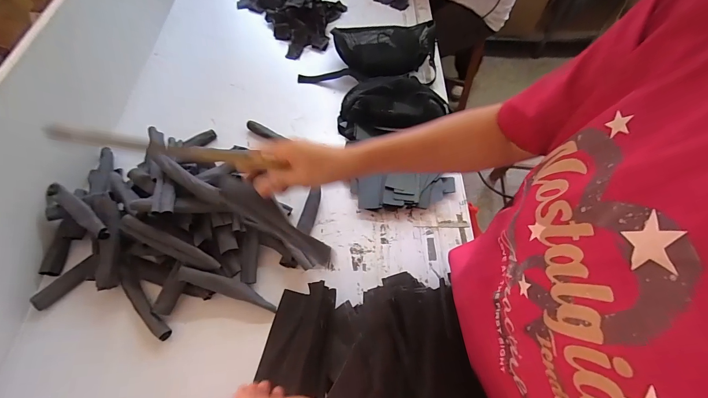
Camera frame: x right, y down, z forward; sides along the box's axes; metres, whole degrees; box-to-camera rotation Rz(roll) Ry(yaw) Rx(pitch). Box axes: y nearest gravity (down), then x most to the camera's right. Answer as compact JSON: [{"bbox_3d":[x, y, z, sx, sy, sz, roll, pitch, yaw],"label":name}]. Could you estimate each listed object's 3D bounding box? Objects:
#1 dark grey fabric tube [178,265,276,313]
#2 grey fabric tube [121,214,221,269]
[{"bbox_3d":[-0.233,0.165,0.617,0.183,0.020,0.037,25,61,-9],"label":"dark grey fabric tube"},{"bbox_3d":[-0.334,0.083,0.598,0.180,0.023,0.032,30,62,-7],"label":"grey fabric tube"}]

